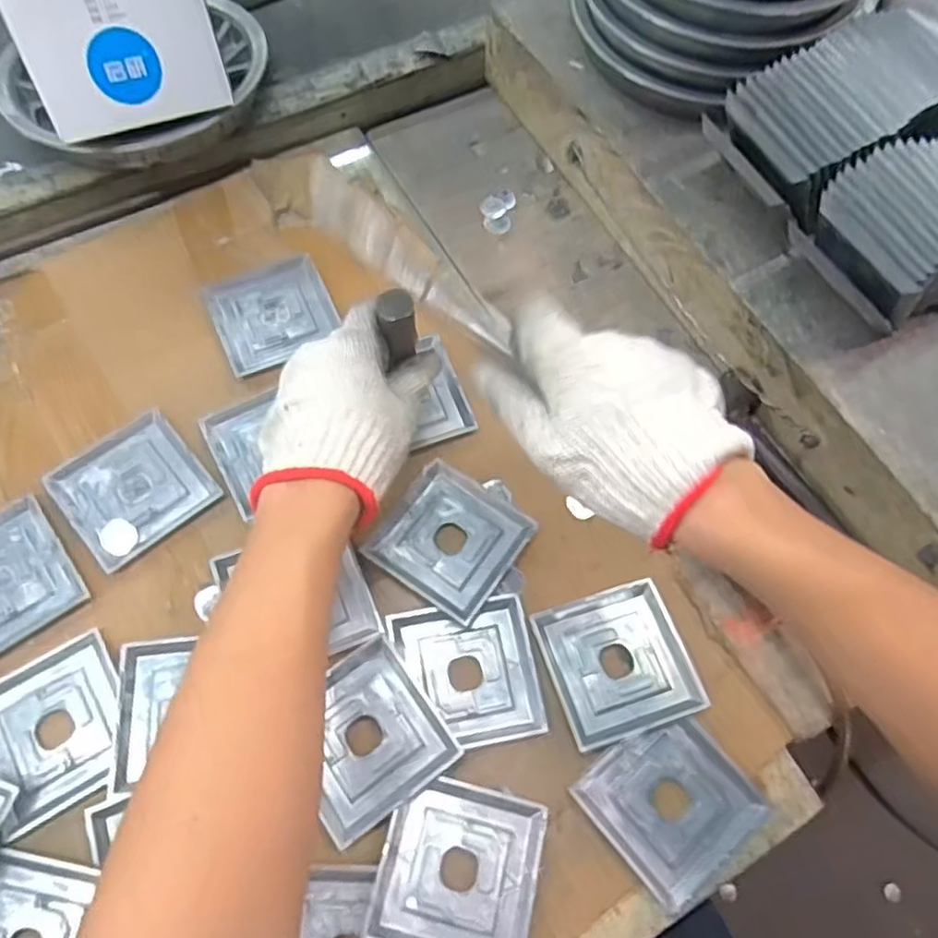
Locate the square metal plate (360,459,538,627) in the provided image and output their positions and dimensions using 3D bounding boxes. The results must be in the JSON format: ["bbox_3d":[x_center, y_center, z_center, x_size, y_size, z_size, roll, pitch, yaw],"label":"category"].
[{"bbox_3d":[-0.012,0.048,0.484,0.090,0.005,0.089,34,71,10],"label":"square metal plate"}]

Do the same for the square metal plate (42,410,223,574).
[{"bbox_3d":[-0.238,0.013,0.492,0.089,0.004,0.089,-38,75,-16],"label":"square metal plate"}]

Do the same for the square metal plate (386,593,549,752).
[{"bbox_3d":[0.000,0.134,0.457,0.087,0.009,0.091,-10,69,-7],"label":"square metal plate"}]

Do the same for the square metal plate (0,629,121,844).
[{"bbox_3d":[-0.256,0.161,0.430,0.088,0.008,0.090,-30,73,-14],"label":"square metal plate"}]

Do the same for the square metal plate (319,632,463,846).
[{"bbox_3d":[-0.064,0.165,0.431,0.088,0.013,0.090,-34,74,-15],"label":"square metal plate"}]

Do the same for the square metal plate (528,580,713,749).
[{"bbox_3d":[0.098,0.126,0.456,0.089,0.013,0.090,-16,70,-9],"label":"square metal plate"}]

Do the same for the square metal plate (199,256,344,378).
[{"bbox_3d":[-0.156,-0.124,0.554,0.091,0.004,0.089,-23,71,-11],"label":"square metal plate"}]

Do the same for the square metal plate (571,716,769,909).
[{"bbox_3d":[0.127,0.207,0.431,0.089,0.008,0.091,-37,74,-15],"label":"square metal plate"}]

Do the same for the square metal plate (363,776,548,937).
[{"bbox_3d":[-0.005,0.237,0.409,0.090,0.010,0.090,15,68,3],"label":"square metal plate"}]

